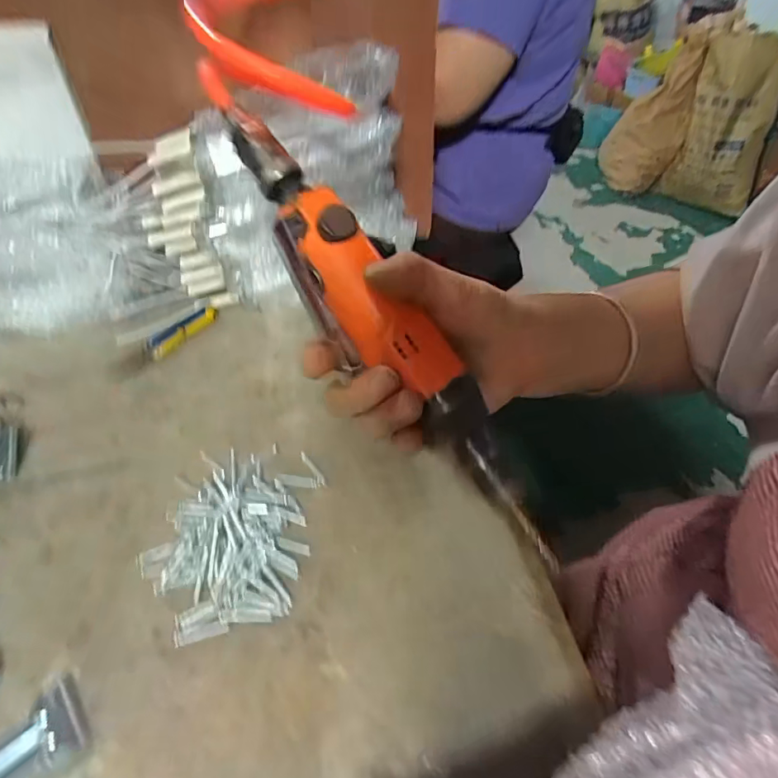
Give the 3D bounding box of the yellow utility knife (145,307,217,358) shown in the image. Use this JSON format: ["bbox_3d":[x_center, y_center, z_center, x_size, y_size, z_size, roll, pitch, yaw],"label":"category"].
[{"bbox_3d":[-0.174,-0.050,0.411,0.023,0.010,0.063,29,54,25],"label":"yellow utility knife"}]

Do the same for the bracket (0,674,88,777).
[{"bbox_3d":[-0.167,0.160,0.217,0.051,0.012,0.030,-28,52,-23],"label":"bracket"}]

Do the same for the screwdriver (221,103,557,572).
[{"bbox_3d":[-0.003,-0.032,0.233,0.039,0.033,0.249,-34,85,-27],"label":"screwdriver"}]

